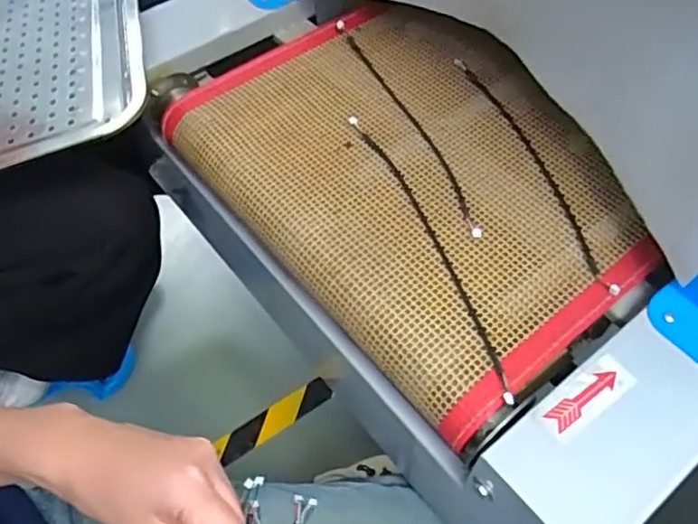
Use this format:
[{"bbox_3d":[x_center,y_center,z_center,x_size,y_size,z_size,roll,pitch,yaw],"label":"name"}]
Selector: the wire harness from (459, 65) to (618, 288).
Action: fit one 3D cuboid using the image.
[{"bbox_3d":[0.157,-0.084,0.524,0.024,0.013,0.274,-18,60,-6],"label":"wire harness"}]

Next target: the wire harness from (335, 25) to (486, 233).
[{"bbox_3d":[0.053,-0.133,0.558,0.021,0.007,0.289,-22,61,-8],"label":"wire harness"}]

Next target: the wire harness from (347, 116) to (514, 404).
[{"bbox_3d":[0.061,-0.021,0.478,0.021,0.011,0.286,-21,60,-8],"label":"wire harness"}]

